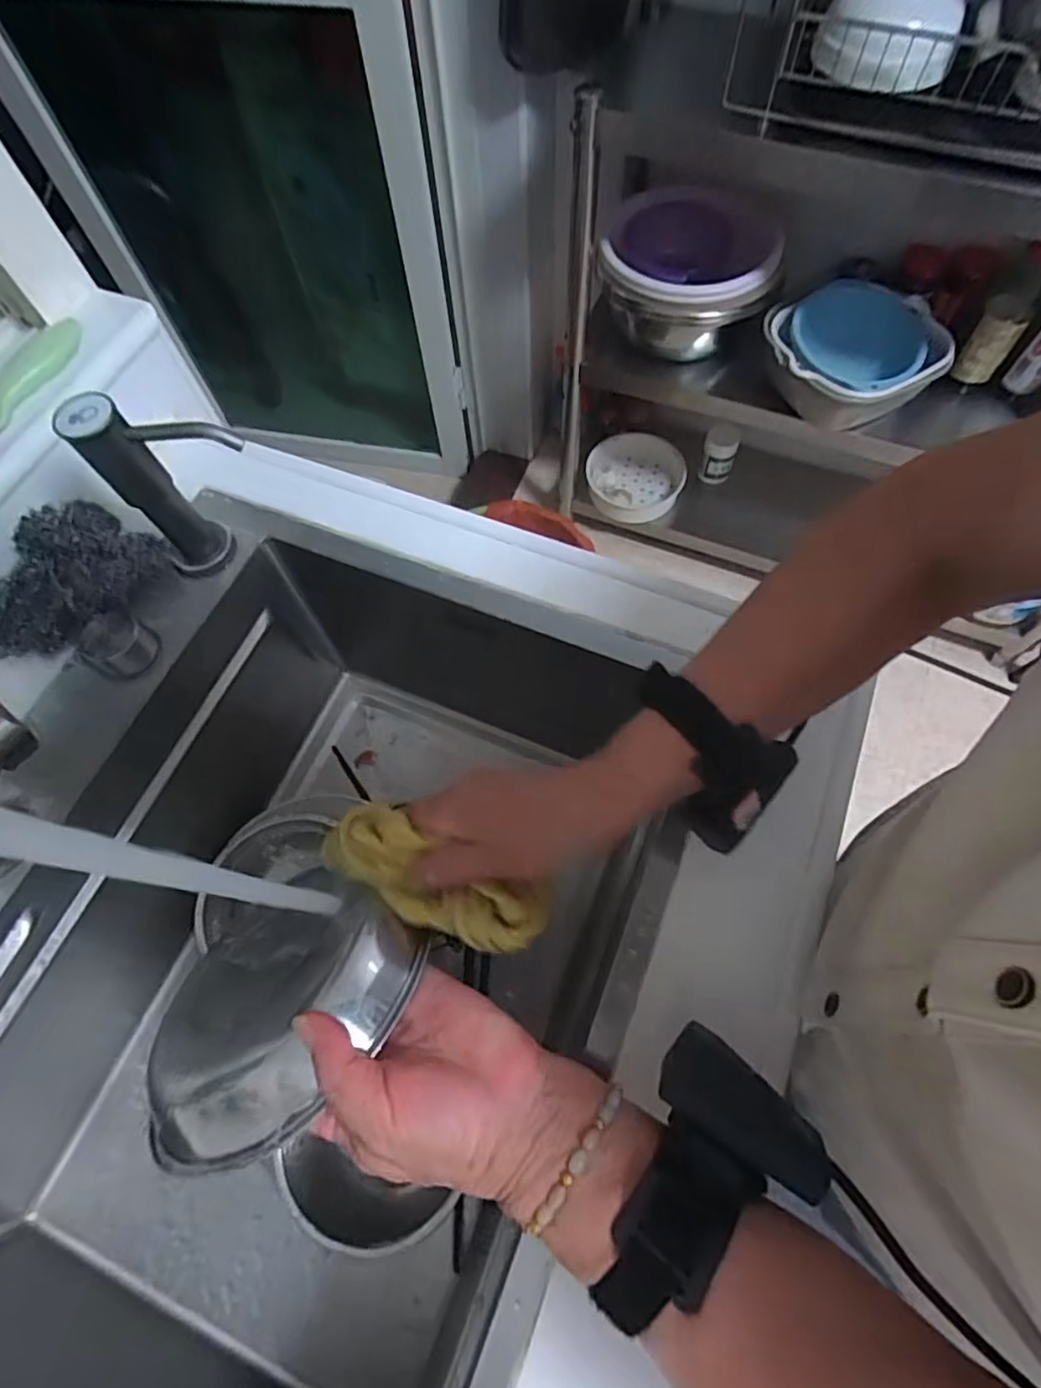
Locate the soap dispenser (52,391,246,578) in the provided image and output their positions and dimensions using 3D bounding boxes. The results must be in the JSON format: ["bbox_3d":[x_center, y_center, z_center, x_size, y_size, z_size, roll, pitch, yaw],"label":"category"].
[{"bbox_3d":[-0.221,-0.140,0.432,0.094,0.141,0.033,-9,67,-2],"label":"soap dispenser"}]

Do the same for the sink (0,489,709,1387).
[{"bbox_3d":[-0.164,0.206,0.473,0.426,0.240,0.596,21,69,10],"label":"sink"}]

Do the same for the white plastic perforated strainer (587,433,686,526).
[{"bbox_3d":[0.261,-0.502,1.440,0.209,0.094,0.219,5,67,4],"label":"white plastic perforated strainer"}]

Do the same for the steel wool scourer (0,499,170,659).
[{"bbox_3d":[-0.328,-0.083,0.442,0.094,0.039,0.124,26,70,12],"label":"steel wool scourer"}]

